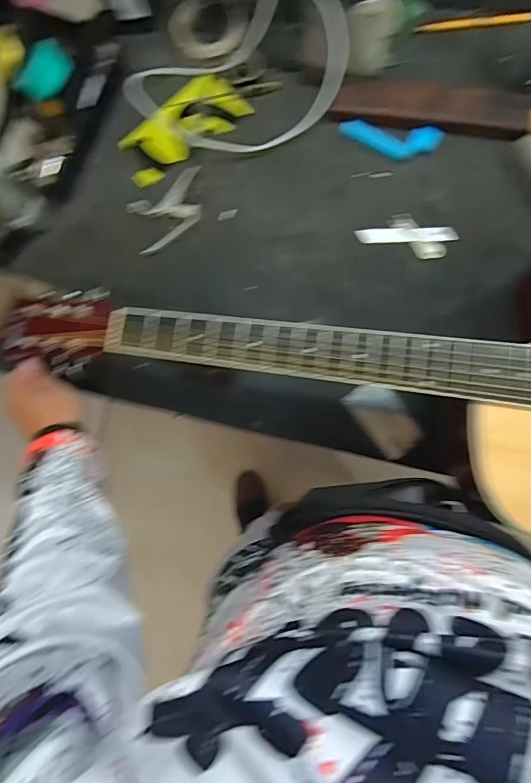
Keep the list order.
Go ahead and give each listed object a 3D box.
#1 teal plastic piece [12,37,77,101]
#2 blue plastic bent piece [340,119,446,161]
[{"bbox_3d":[-0.267,-0.388,0.513,0.042,0.006,0.073,34,99,-29],"label":"teal plastic piece"},{"bbox_3d":[0.155,-0.314,0.523,0.122,0.007,0.044,12,84,7],"label":"blue plastic bent piece"}]

